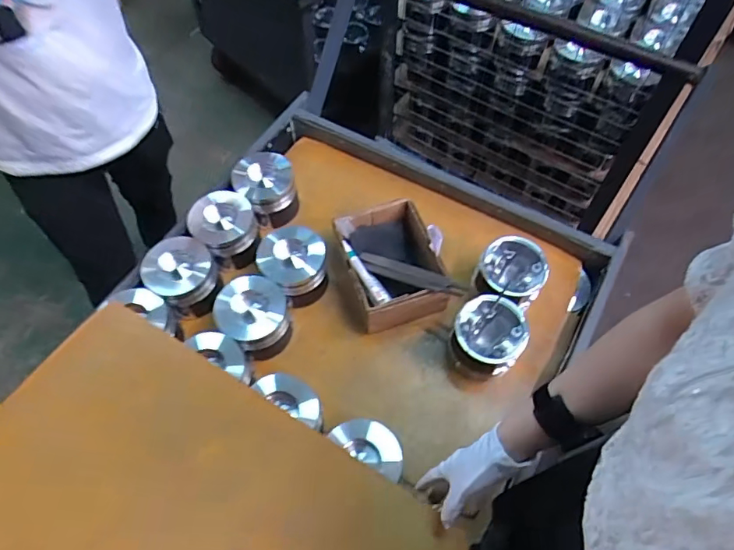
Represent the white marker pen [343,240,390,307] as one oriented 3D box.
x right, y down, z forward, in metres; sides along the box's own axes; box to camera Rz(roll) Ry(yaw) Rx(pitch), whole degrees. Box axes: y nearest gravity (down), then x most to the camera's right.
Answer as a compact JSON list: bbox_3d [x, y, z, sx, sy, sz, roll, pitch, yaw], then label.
[{"bbox_3d":[-0.005,-0.005,0.931,0.025,0.020,0.156,-25,62,-17],"label":"white marker pen"}]

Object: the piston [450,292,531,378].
[{"bbox_3d":[0.190,0.112,0.834,0.116,0.101,0.117,7,58,2],"label":"piston"}]

